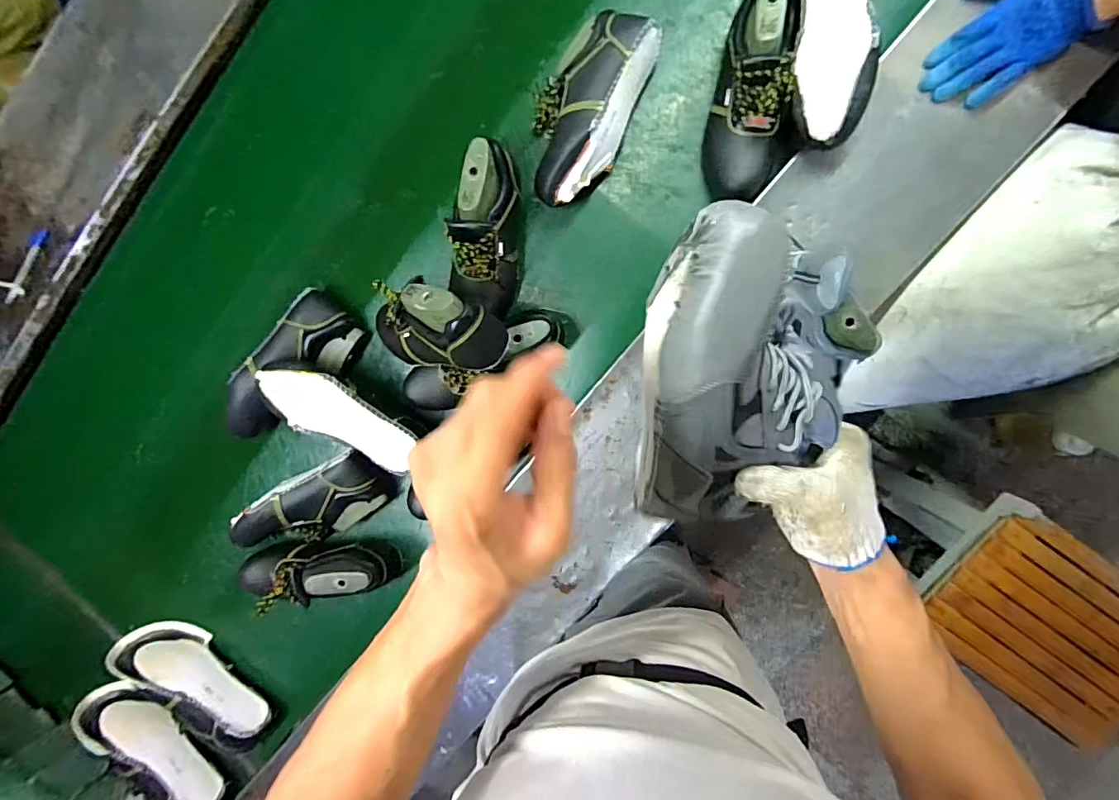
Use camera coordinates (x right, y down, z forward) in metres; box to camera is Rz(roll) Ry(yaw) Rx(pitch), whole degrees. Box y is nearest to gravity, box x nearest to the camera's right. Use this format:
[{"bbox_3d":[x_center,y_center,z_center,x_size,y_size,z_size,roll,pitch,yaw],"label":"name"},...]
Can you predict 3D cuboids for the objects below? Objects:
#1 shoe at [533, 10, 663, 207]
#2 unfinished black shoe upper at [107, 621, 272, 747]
[{"bbox_3d":[0.031,-0.408,0.723,0.136,0.087,0.260,24,99,4],"label":"shoe"},{"bbox_3d":[-0.672,0.525,0.929,0.307,0.086,0.138,29,99,3],"label":"unfinished black shoe upper"}]

